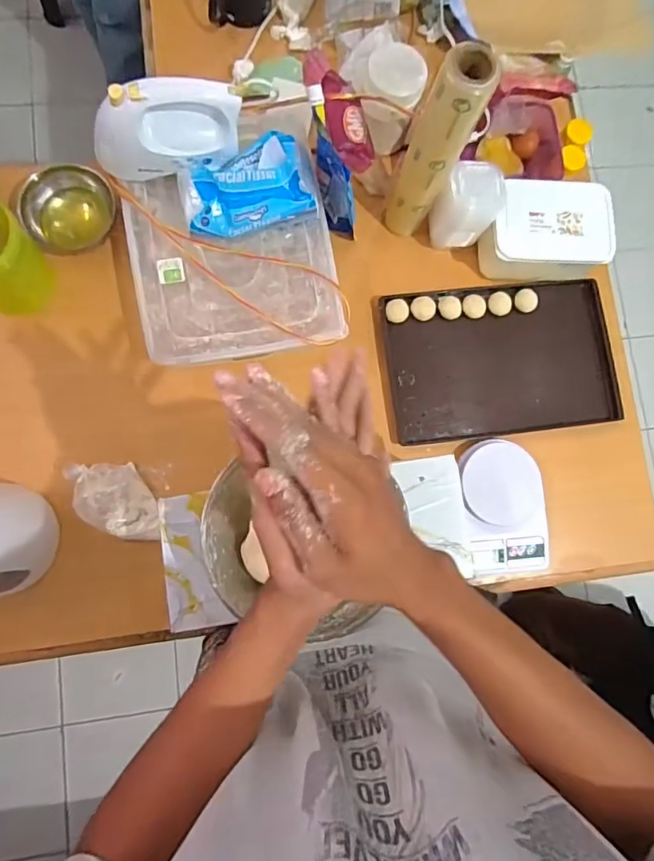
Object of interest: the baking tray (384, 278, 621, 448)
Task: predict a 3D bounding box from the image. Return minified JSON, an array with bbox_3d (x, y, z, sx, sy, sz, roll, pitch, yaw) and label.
[{"bbox_3d":[0.282,-0.116,0.834,0.365,0.024,0.238,-7,83,-7],"label":"baking tray"}]

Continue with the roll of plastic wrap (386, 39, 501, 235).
[{"bbox_3d":[0.143,-0.371,0.707,0.072,0.296,0.060,25,81,-2],"label":"roll of plastic wrap"}]

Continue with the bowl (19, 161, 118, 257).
[{"bbox_3d":[-0.380,-0.325,0.766,0.132,0.056,0.100,-35,87,-9],"label":"bowl"}]

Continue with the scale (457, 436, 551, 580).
[{"bbox_3d":[0.267,0.116,0.787,0.125,0.025,0.201,-8,83,-7],"label":"scale"}]

